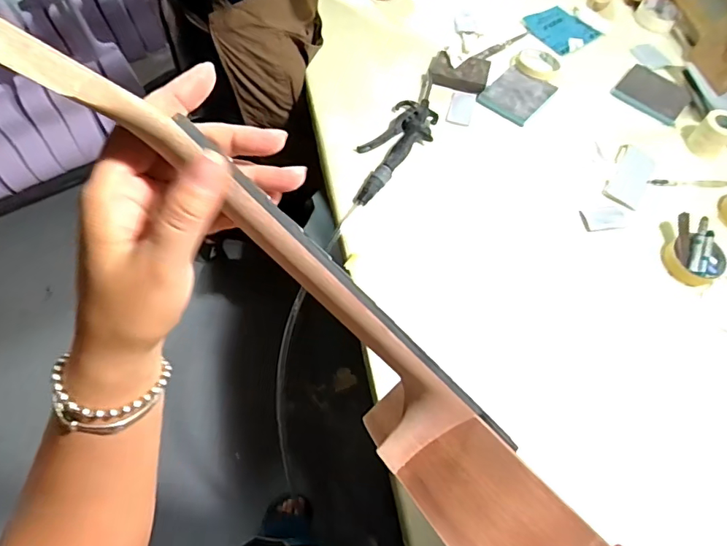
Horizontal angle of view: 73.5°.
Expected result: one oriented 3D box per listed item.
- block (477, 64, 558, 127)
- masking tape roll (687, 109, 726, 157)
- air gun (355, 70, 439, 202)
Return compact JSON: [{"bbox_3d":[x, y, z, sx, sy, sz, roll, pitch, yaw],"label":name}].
[{"bbox_3d":[0.281,-0.327,0.880,0.099,0.011,0.120,39,66,17],"label":"block"},{"bbox_3d":[0.599,-0.239,0.826,0.057,0.059,0.057,-39,70,-21],"label":"masking tape roll"},{"bbox_3d":[0.062,-0.227,0.821,0.096,0.037,0.302,30,64,13],"label":"air gun"}]

